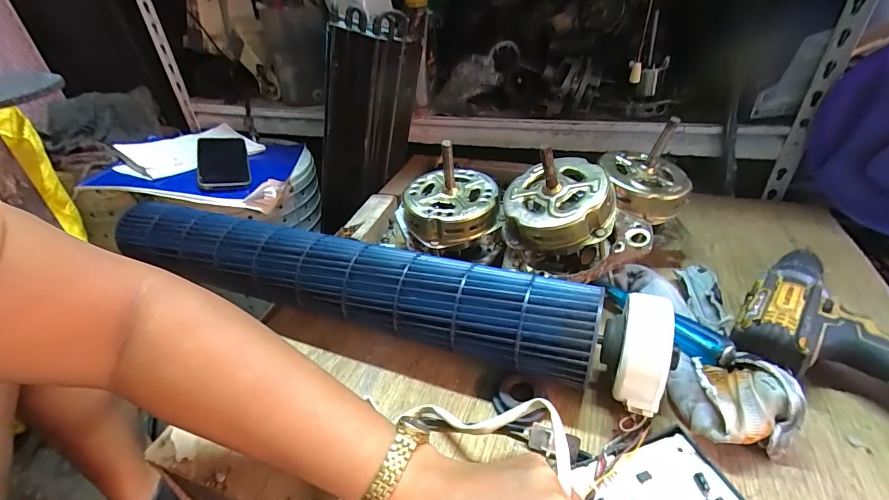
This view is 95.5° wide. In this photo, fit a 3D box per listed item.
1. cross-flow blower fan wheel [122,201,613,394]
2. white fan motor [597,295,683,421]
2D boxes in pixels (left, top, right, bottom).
[{"bbox_3d":[-0.108,0.036,0.421,0.510,0.076,0.077,11,37,20],"label":"cross-flow blower fan wheel"},{"bbox_3d":[0.156,0.085,0.331,0.044,0.074,0.078,5,35,12],"label":"white fan motor"}]

